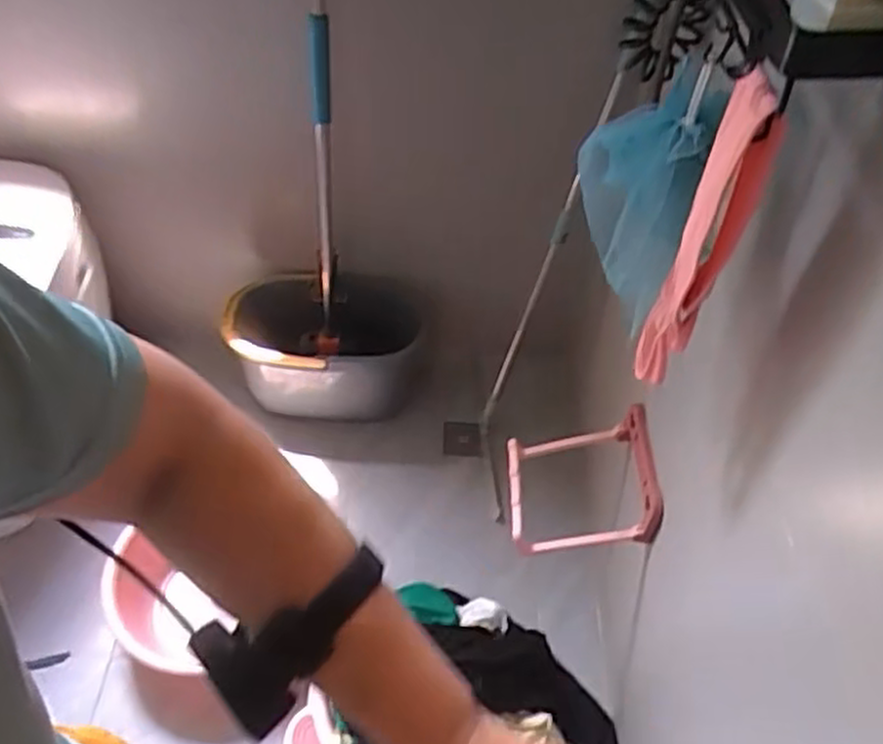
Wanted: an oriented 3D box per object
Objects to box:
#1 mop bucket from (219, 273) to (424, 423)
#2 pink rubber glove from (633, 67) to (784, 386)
[{"bbox_3d":[-0.256,-0.049,1.708,0.397,0.266,0.232,-4,49,-7],"label":"mop bucket"},{"bbox_3d":[0.264,-0.126,0.790,0.068,0.350,0.056,25,52,17],"label":"pink rubber glove"}]

